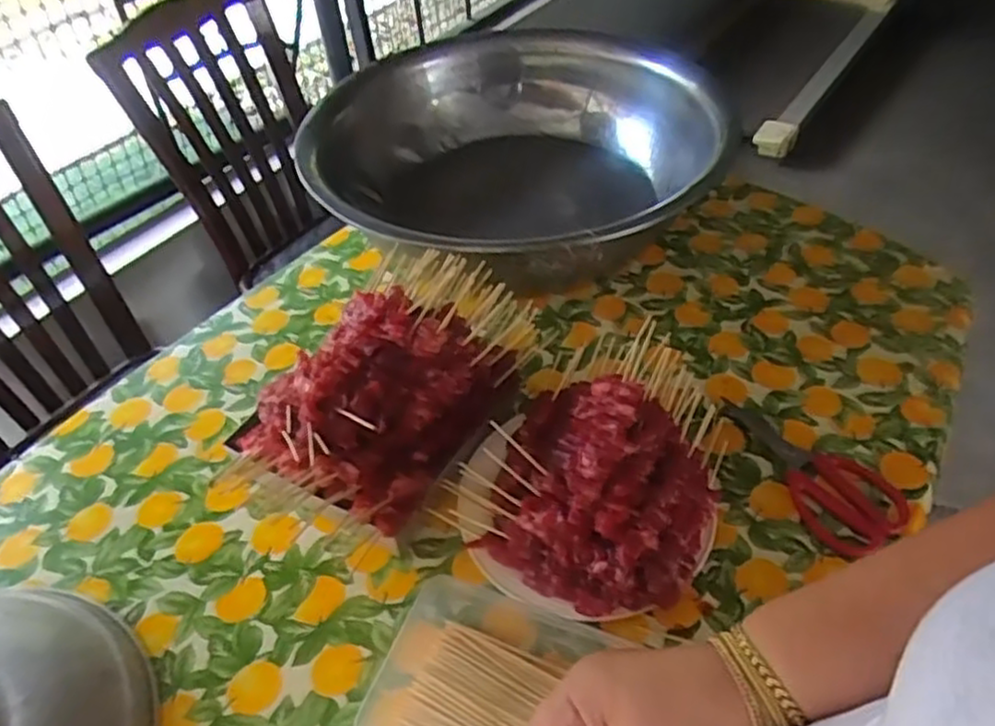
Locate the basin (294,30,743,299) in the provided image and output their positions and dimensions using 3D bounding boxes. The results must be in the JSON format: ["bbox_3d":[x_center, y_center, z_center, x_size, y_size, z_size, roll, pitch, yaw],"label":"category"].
[{"bbox_3d":[0.023,-0.258,1.069,0.549,0.240,0.532,-32,52,-24],"label":"basin"}]

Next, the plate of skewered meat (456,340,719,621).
[{"bbox_3d":[0.105,0.083,0.717,0.232,0.112,0.315,17,49,20],"label":"plate of skewered meat"}]

